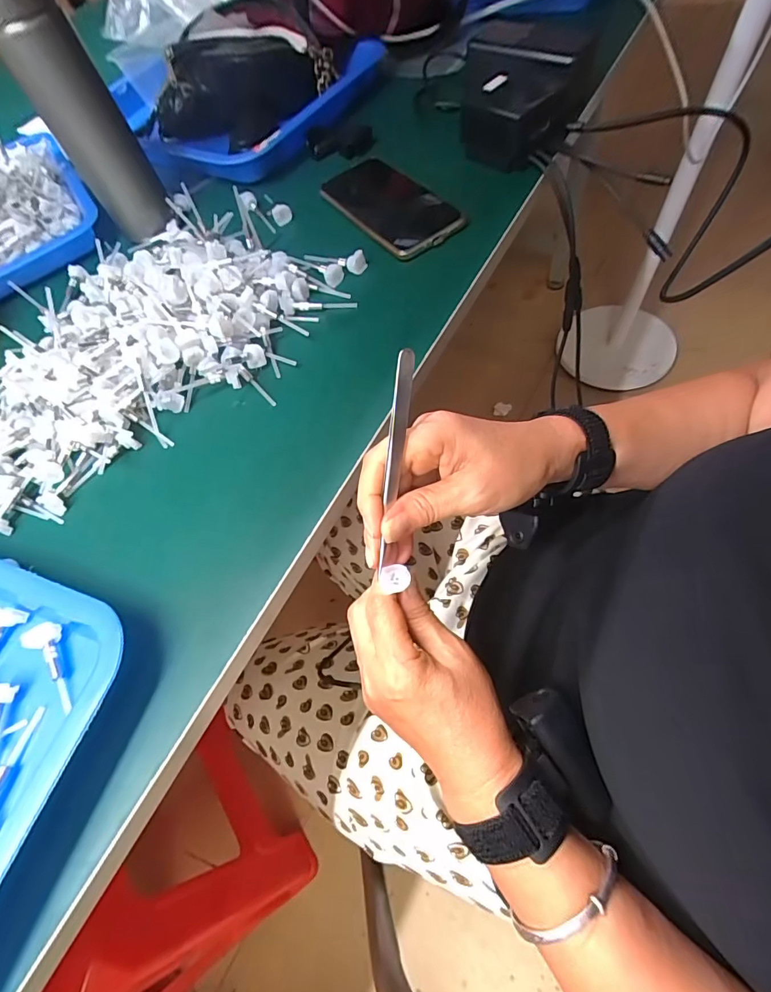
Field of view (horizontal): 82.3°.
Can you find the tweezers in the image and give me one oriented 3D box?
[{"bbox_3d":[0.005,-0.015,0.247,0.008,0.009,0.127,9,110,7],"label":"tweezers"}]

